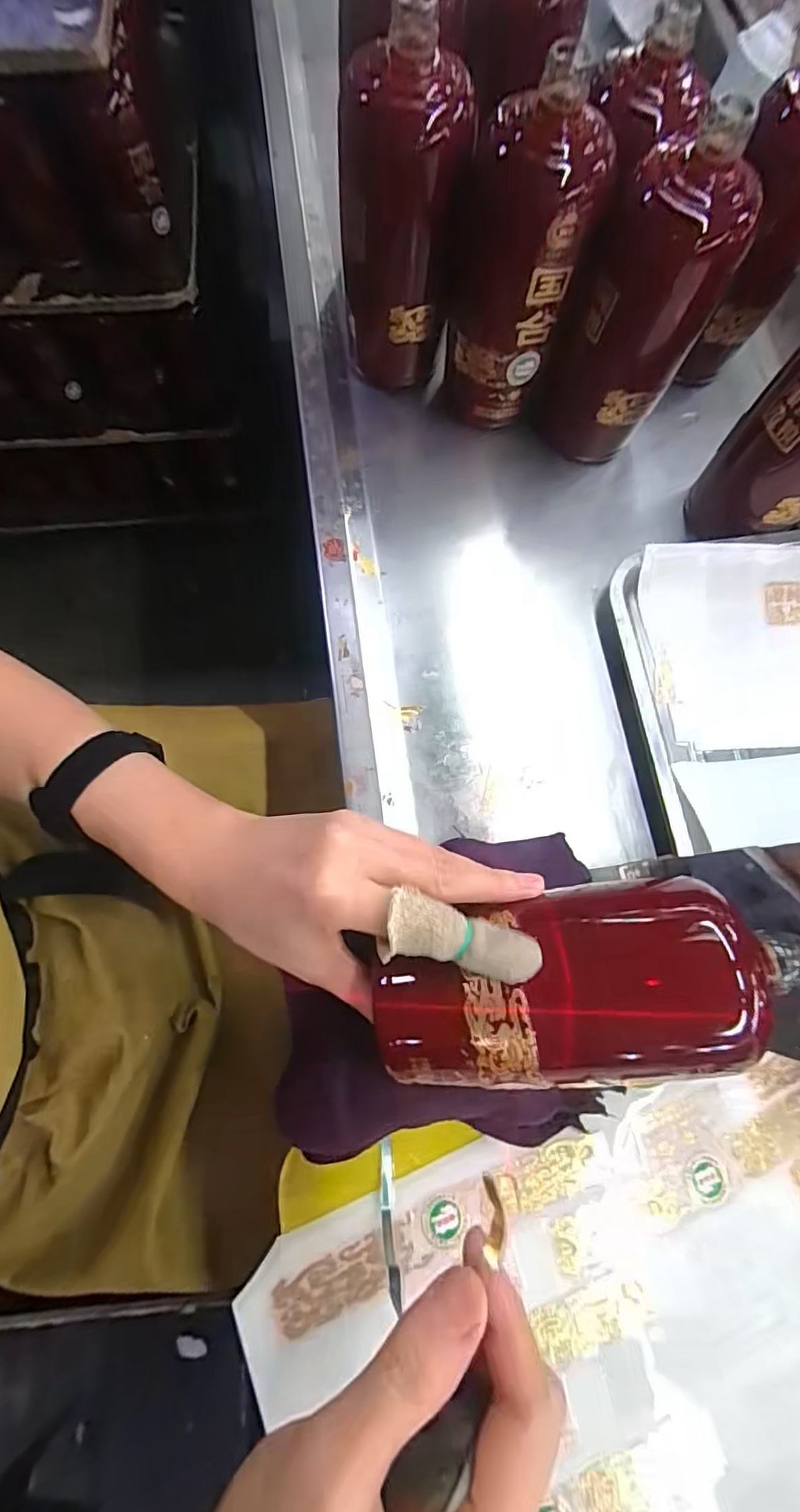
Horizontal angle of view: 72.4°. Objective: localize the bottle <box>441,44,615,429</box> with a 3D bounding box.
[{"bbox_3d":[0.076,-0.321,0.368,0.078,0.170,0.073,2,74,-1],"label":"bottle"}]

